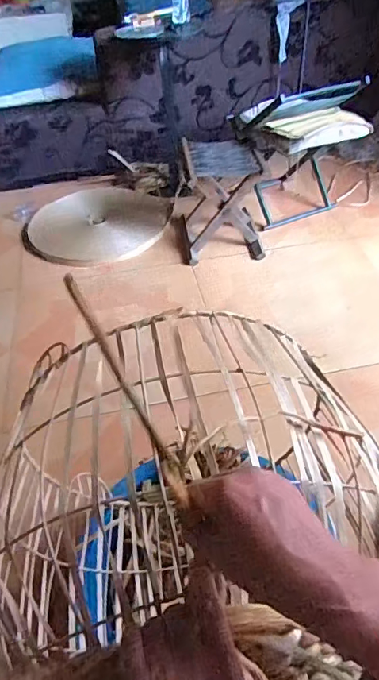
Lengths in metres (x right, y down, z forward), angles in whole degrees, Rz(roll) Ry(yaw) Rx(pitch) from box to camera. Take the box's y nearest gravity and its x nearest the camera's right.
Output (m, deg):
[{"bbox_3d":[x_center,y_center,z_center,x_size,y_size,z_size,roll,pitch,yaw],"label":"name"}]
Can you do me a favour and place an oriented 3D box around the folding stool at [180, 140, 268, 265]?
[{"bbox_3d":[0.107,-0.489,1.652,0.274,0.320,0.331,-4,45,-1],"label":"folding stool"}]

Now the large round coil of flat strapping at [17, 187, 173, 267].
[{"bbox_3d":[-0.344,-0.434,1.824,0.545,0.050,0.440,-4,45,0],"label":"large round coil of flat strapping"}]

